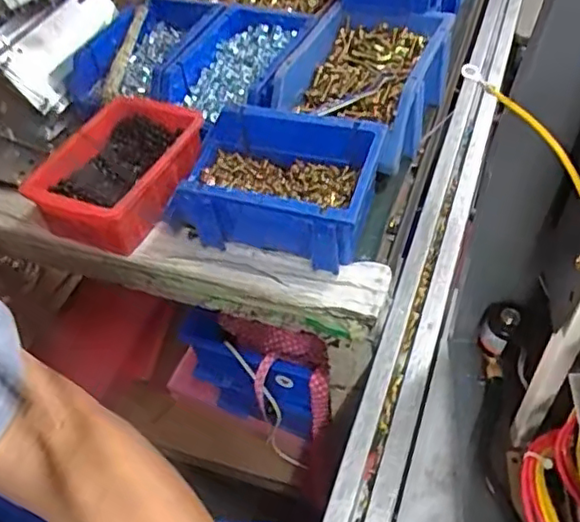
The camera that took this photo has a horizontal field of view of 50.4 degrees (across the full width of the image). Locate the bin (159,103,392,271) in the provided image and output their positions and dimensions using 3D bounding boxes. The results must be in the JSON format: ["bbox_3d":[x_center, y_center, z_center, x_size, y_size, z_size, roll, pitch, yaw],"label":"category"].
[{"bbox_3d":[-0.013,-0.060,0.494,0.158,0.072,0.106,11,52,15],"label":"bin"}]

